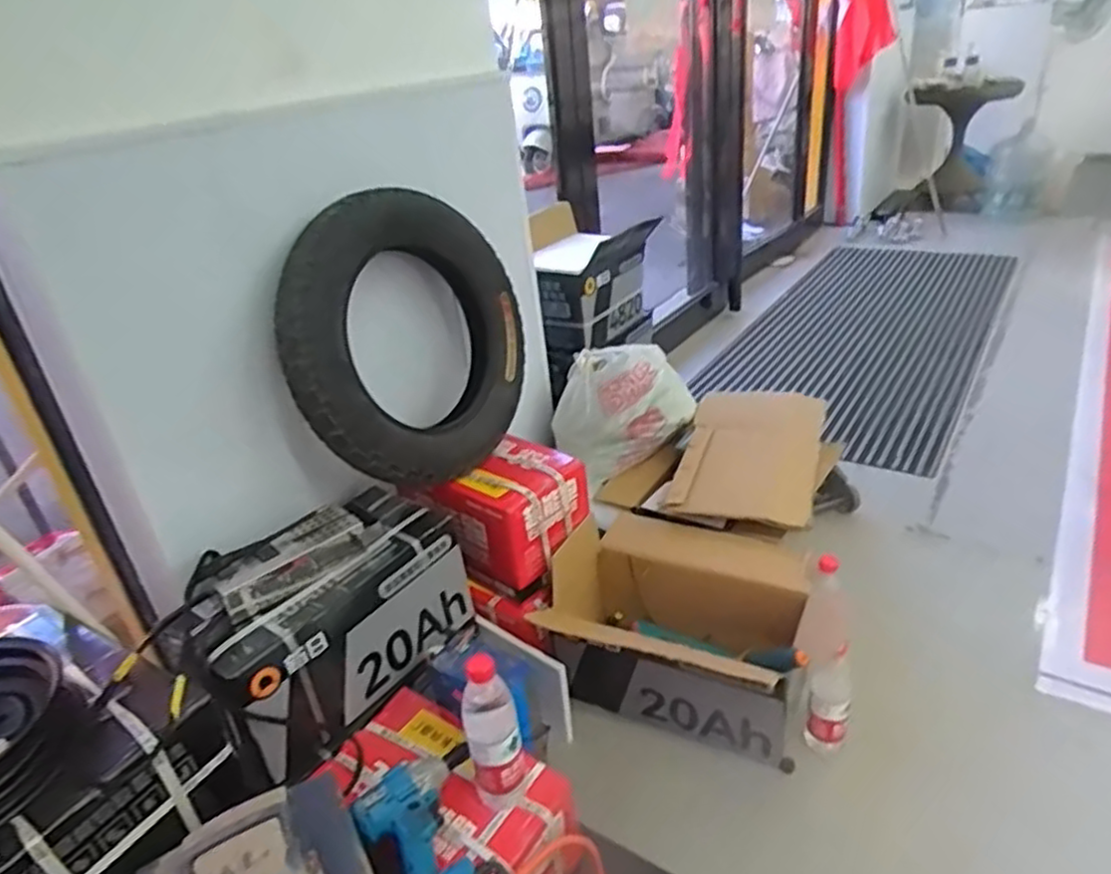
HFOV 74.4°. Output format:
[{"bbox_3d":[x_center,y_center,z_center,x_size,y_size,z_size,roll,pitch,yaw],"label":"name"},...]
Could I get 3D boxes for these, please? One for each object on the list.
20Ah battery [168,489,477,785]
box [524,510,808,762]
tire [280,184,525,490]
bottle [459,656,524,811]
[{"bbox_3d":[-0.329,0.259,1.084,0.181,0.259,0.404,12,33,29],"label":"20Ah battery"},{"bbox_3d":[0.217,0.331,1.271,0.390,0.233,0.310,7,31,23],"label":"box"},{"bbox_3d":[-0.214,-0.156,1.167,0.088,0.449,0.436,-2,52,38],"label":"tire"},{"bbox_3d":[-0.076,0.361,0.887,0.062,0.243,0.056,-11,29,-9],"label":"bottle"}]

